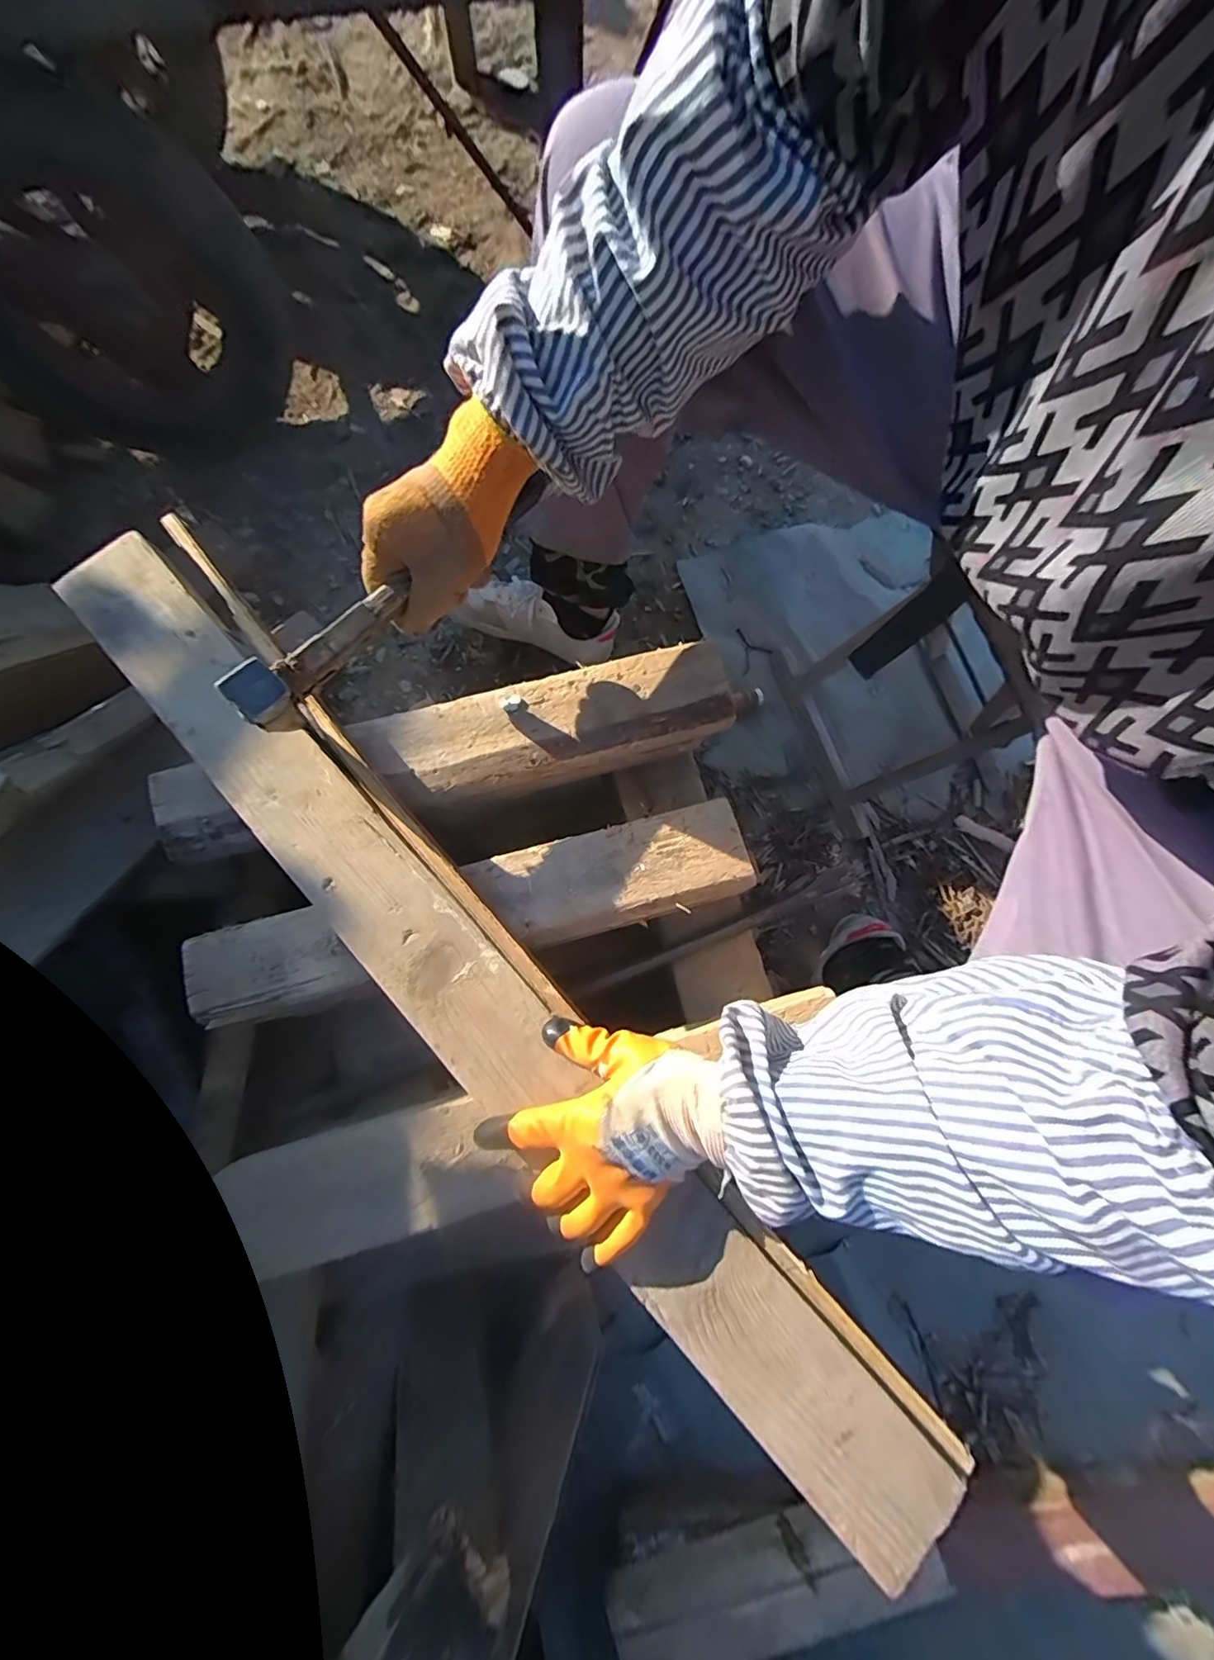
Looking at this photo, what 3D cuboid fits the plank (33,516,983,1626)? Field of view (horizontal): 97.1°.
[{"bbox_3d":[-0.111,0.108,0.416,0.105,0.024,0.939,-42,83,-9],"label":"plank"}]

